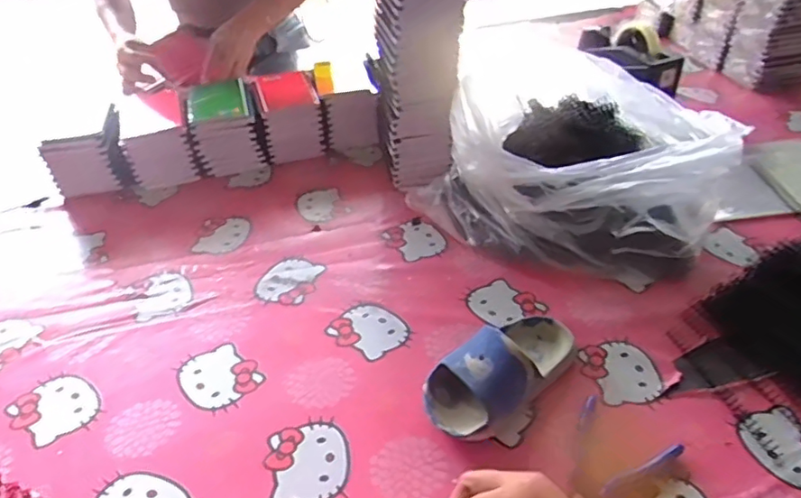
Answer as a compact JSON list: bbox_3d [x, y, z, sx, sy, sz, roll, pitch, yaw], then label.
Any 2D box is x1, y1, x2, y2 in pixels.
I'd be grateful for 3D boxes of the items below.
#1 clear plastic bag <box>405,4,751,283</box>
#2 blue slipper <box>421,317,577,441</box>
[{"bbox_3d":[0.238,-0.129,0.778,0.345,0.143,0.339,25,45,29],"label":"clear plastic bag"},{"bbox_3d":[0.102,0.108,0.574,0.173,0.065,0.088,-29,47,-31],"label":"blue slipper"}]

